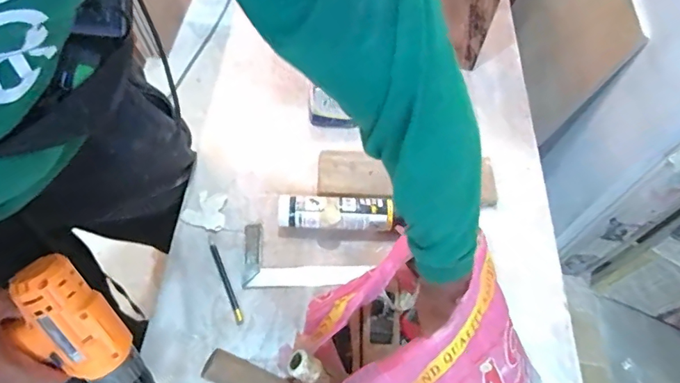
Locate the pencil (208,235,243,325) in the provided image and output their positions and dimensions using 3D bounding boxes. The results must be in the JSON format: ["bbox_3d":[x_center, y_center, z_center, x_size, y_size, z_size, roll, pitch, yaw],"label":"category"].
[{"bbox_3d":[-0.172,0.133,0.703,0.012,0.004,0.150,-20,62,-16],"label":"pencil"}]

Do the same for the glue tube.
[{"bbox_3d":[-0.008,0.036,0.749,0.183,0.054,0.059,3,58,-2],"label":"glue tube"}]

